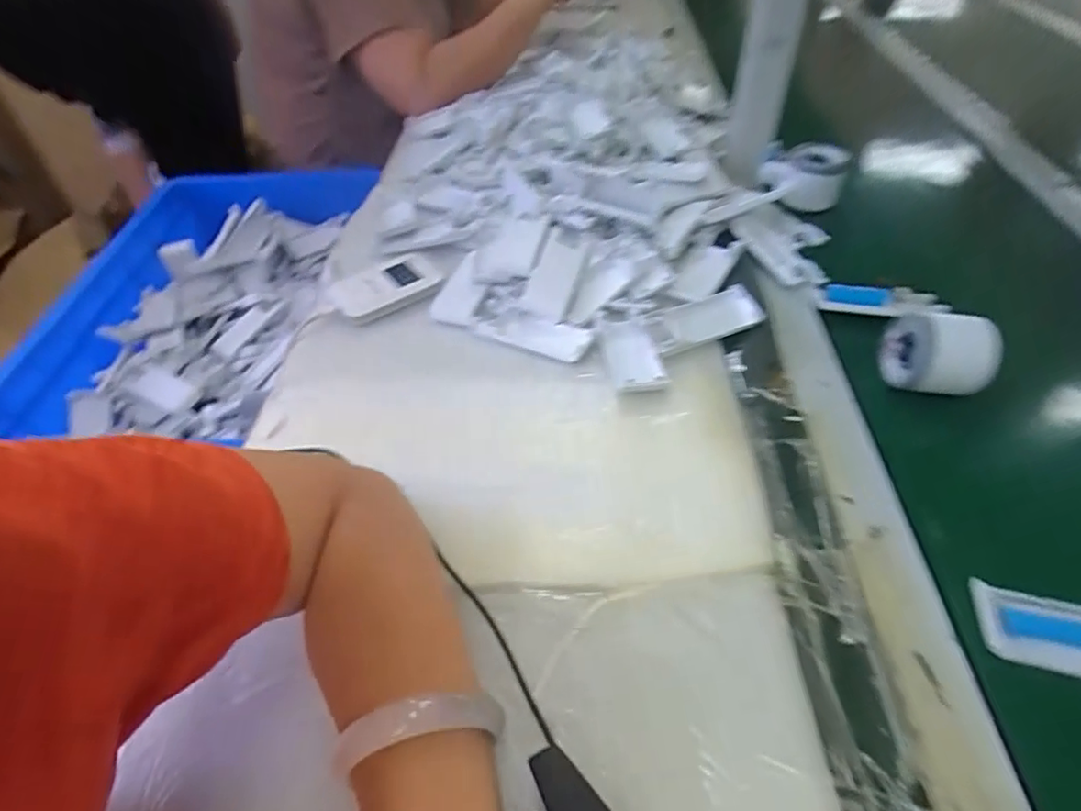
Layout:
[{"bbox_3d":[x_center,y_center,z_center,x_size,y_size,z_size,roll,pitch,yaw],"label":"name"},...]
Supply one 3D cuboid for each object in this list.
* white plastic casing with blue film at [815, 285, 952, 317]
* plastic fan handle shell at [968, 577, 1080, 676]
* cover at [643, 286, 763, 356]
[{"bbox_3d":[0.299,-0.092,0.509,0.110,0.013,0.033,5,47,7],"label":"white plastic casing with blue film"},{"bbox_3d":[0.291,0.125,0.308,0.108,0.010,0.038,9,48,11],"label":"plastic fan handle shell"},{"bbox_3d":[0.135,-0.071,0.481,0.107,0.008,0.041,-20,64,-20],"label":"cover"}]

